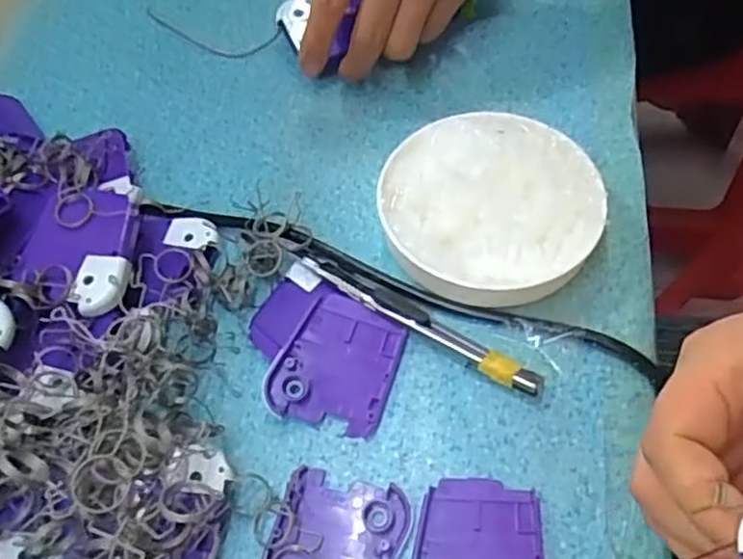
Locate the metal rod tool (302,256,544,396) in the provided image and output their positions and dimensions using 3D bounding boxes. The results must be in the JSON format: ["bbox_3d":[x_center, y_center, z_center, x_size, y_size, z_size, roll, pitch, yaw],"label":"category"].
[{"bbox_3d":[0.022,0.019,0.314,0.123,0.012,0.015,28,64,19],"label":"metal rod tool"}]

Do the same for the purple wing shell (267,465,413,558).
[{"bbox_3d":[-0.015,0.110,0.272,0.050,0.006,0.060,15,61,12],"label":"purple wing shell"}]

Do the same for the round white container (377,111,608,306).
[{"bbox_3d":[0.058,-0.035,0.336,0.104,0.027,0.101,-1,59,2],"label":"round white container"}]

